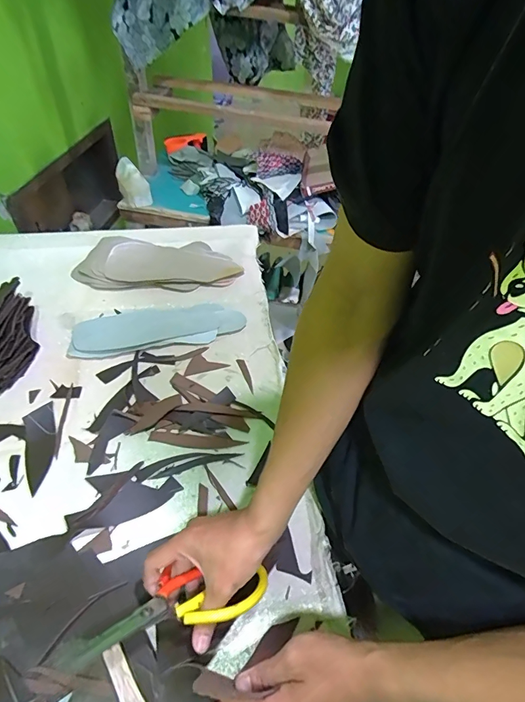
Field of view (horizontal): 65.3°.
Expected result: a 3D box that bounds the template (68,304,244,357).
[{"bbox_3d":[-0.187,-0.045,0.745,0.299,0.013,0.103,-9,51,-13],"label":"template"}]

